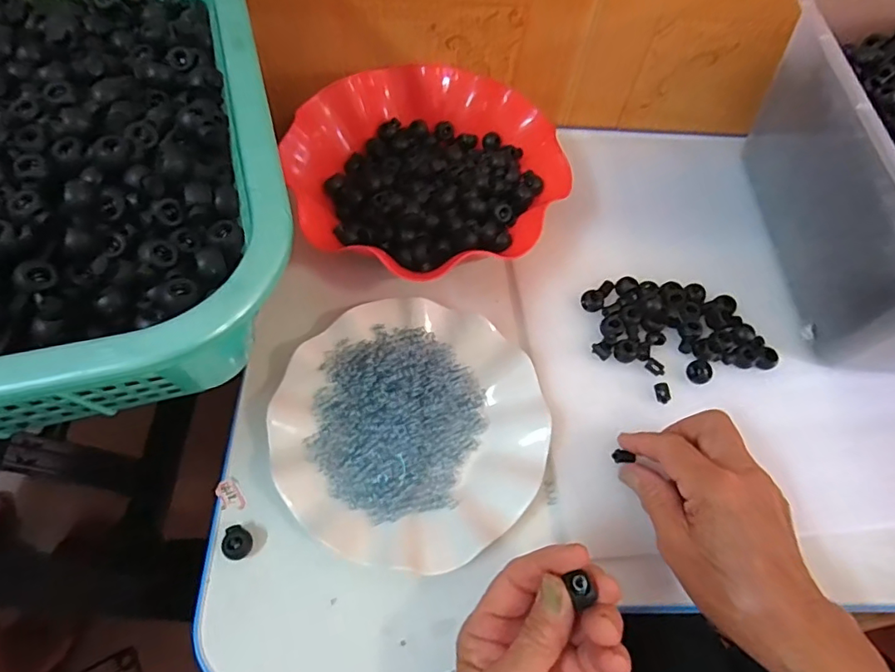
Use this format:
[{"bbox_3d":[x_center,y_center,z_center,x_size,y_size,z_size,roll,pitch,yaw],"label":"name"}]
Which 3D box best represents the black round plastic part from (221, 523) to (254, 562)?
[{"bbox_3d":[-0.131,0.129,0.329,0.018,0.010,0.018,2,60,-3],"label":"black round plastic part"}]

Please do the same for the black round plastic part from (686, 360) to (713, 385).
[{"bbox_3d":[0.184,0.026,0.386,0.015,0.008,0.017,-29,66,-19],"label":"black round plastic part"}]

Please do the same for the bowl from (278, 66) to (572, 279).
[{"bbox_3d":[-0.017,-0.138,0.442,0.213,0.047,0.204,2,60,-3],"label":"bowl"}]

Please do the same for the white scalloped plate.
[{"bbox_3d":[-0.025,0.060,0.365,0.177,0.025,0.177,2,60,-3],"label":"white scalloped plate"}]

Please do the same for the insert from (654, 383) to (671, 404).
[{"bbox_3d":[0.156,0.041,0.382,0.010,0.004,0.016,0,60,-4],"label":"insert"}]

